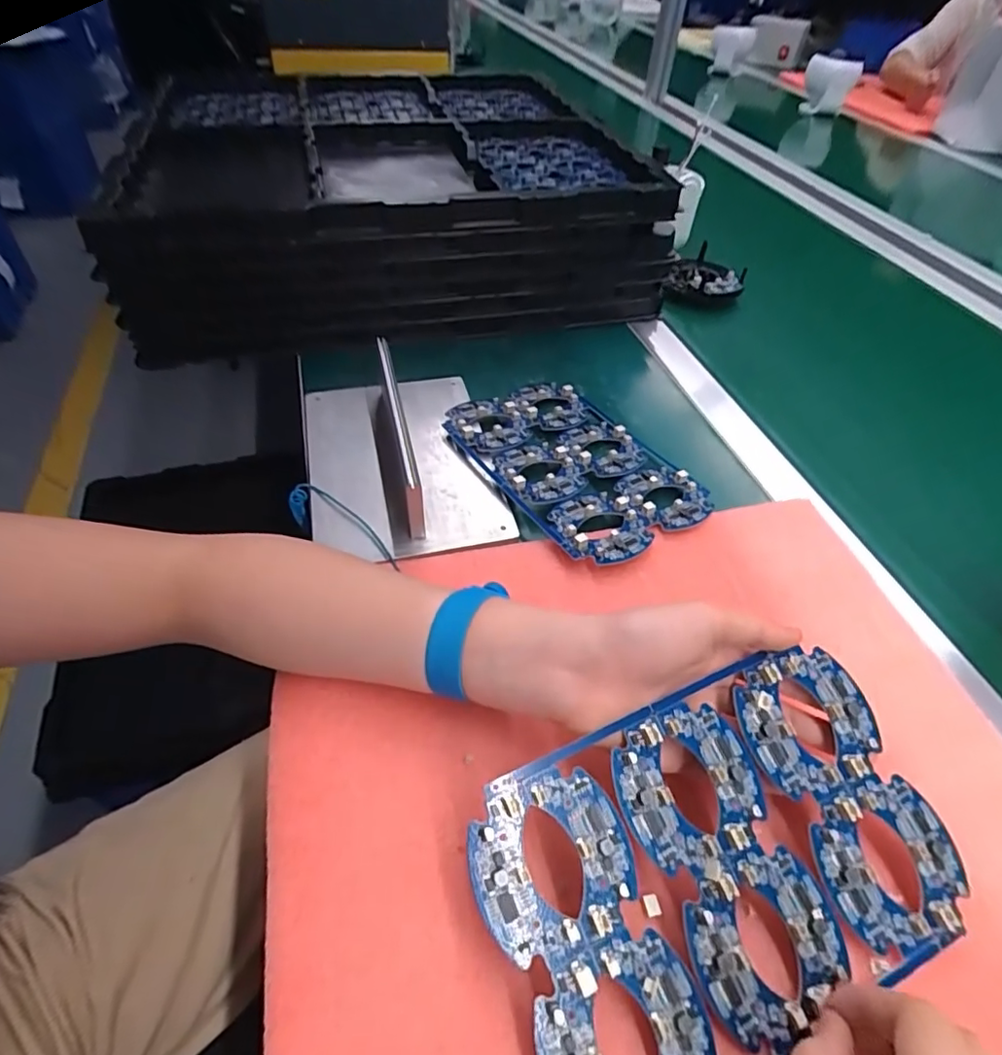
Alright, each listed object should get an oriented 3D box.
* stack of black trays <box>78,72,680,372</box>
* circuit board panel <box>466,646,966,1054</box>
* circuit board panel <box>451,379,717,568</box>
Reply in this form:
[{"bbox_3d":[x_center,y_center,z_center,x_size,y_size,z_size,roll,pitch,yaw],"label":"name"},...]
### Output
[{"bbox_3d":[-0.139,-0.403,0.671,0.515,0.129,0.472,-9,50,-12],"label":"stack of black trays"},{"bbox_3d":[0.097,0.145,0.242,0.200,0.008,0.134,-17,70,-16],"label":"circuit board panel"},{"bbox_3d":[0.057,-0.054,0.448,0.133,0.016,0.197,-25,55,-24],"label":"circuit board panel"}]

